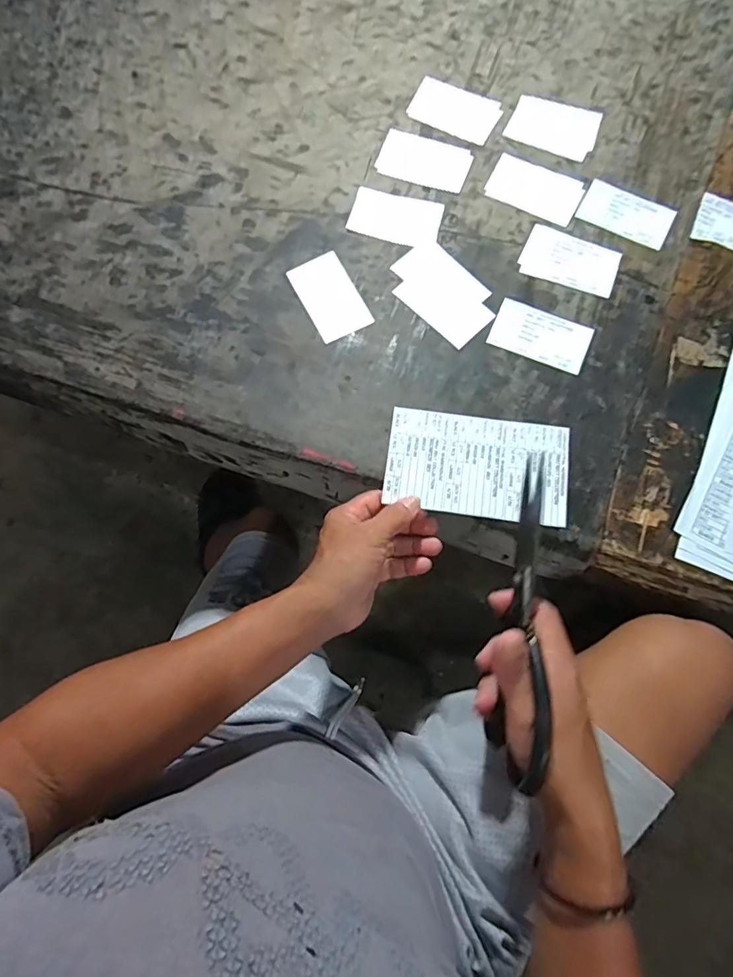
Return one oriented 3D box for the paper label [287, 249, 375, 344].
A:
[{"bbox_3d":[-0.036,-0.188,0.499,0.053,0.004,0.090,-27,76,-7],"label":"paper label"}]

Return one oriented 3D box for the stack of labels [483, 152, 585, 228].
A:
[{"bbox_3d":[0.174,-0.311,0.528,0.094,0.004,0.061,27,76,7],"label":"stack of labels"}]

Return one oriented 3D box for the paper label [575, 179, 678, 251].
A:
[{"bbox_3d":[0.264,-0.279,0.519,0.090,0.004,0.055,28,76,8],"label":"paper label"}]

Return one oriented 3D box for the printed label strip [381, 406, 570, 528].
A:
[{"bbox_3d":[0.096,-0.020,0.444,0.152,0.005,0.089,8,75,3],"label":"printed label strip"}]

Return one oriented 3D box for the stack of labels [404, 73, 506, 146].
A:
[{"bbox_3d":[0.097,-0.414,0.556,0.094,0.004,0.063,26,76,7],"label":"stack of labels"}]

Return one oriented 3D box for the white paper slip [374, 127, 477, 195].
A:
[{"bbox_3d":[0.061,-0.347,0.539,0.095,0.004,0.059,20,76,6],"label":"white paper slip"}]

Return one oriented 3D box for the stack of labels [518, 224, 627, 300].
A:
[{"bbox_3d":[0.202,-0.226,0.506,0.093,0.004,0.061,22,76,6],"label":"stack of labels"}]

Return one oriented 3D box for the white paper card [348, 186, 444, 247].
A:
[{"bbox_3d":[0.030,-0.276,0.522,0.090,0.004,0.055,15,75,5],"label":"white paper card"}]

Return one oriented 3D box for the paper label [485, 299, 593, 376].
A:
[{"bbox_3d":[0.164,-0.145,0.483,0.089,0.004,0.054,24,76,7],"label":"paper label"}]

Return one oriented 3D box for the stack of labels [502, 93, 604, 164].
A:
[{"bbox_3d":[0.202,-0.391,0.551,0.092,0.004,0.067,25,79,9],"label":"stack of labels"}]

